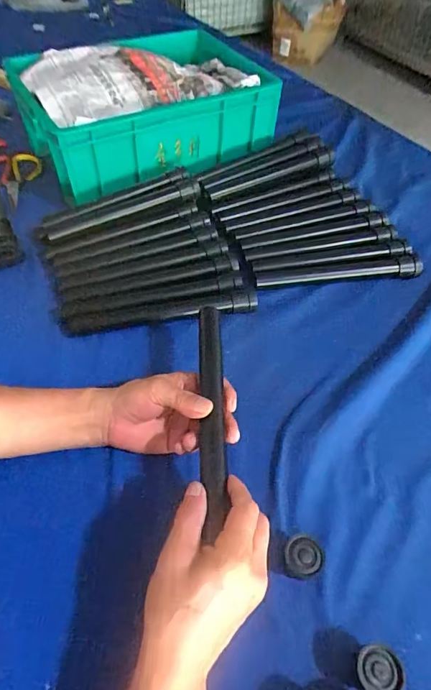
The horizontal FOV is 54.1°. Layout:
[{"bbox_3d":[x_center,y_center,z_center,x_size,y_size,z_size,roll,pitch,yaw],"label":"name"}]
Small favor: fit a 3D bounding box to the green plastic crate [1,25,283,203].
[{"bbox_3d":[-0.121,-0.422,0.748,0.407,0.142,0.264,-27,57,-21],"label":"green plastic crate"}]

